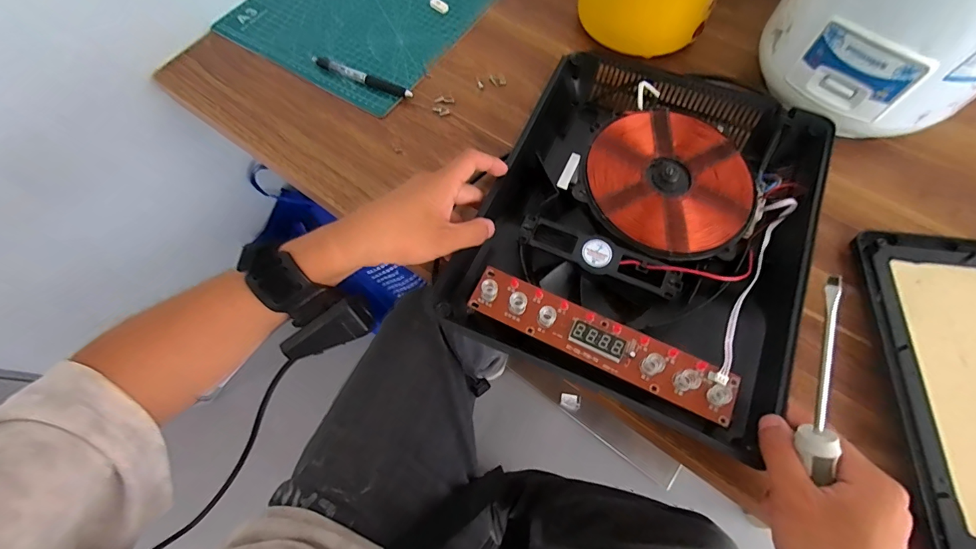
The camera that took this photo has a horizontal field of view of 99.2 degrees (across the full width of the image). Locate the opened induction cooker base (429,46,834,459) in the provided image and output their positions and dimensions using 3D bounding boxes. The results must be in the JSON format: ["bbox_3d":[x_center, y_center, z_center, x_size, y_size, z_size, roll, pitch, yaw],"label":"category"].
[{"bbox_3d":[0.146,-0.058,0.388,0.270,0.051,0.353,23,67,13],"label":"opened induction cooker base"}]

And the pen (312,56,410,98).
[{"bbox_3d":[-0.155,-0.242,0.506,0.140,0.016,0.015,21,68,9],"label":"pen"}]

